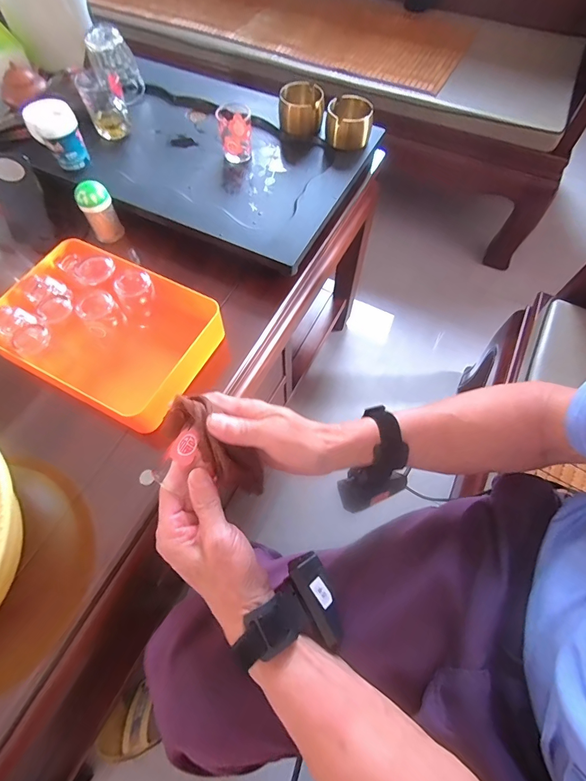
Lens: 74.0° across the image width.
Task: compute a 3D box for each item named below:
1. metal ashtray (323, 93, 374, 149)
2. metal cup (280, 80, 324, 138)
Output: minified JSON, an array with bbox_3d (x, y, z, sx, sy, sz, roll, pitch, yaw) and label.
[{"bbox_3d":[0.095,-0.458,0.664,0.075,0.054,0.074,7,64,3],"label":"metal ashtray"},{"bbox_3d":[0.016,-0.500,0.689,0.073,0.058,0.073,0,64,-1],"label":"metal cup"}]

